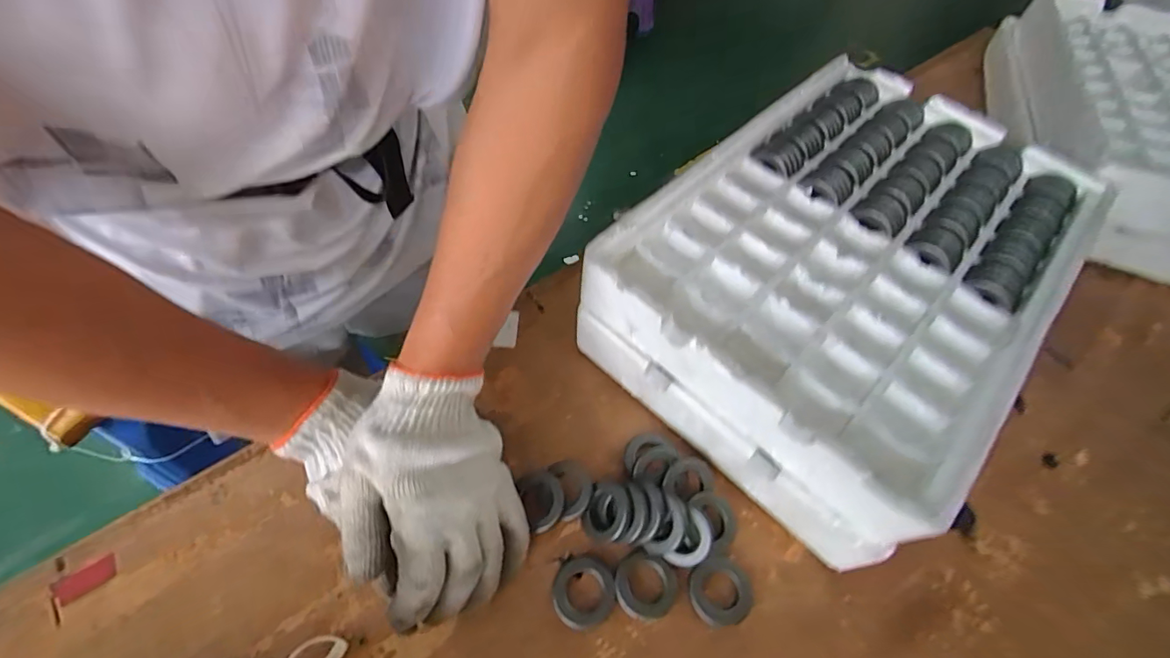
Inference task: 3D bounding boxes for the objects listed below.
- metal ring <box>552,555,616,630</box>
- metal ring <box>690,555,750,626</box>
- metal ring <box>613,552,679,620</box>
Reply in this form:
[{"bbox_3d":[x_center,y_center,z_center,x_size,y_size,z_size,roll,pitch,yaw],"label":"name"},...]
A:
[{"bbox_3d":[-0.001,0.187,0.350,0.043,0.010,0.045,2,56,-3],"label":"metal ring"},{"bbox_3d":[0.097,0.189,0.354,0.045,0.013,0.042,2,56,-3],"label":"metal ring"},{"bbox_3d":[0.044,0.183,0.354,0.044,0.005,0.044,2,56,-3],"label":"metal ring"}]

